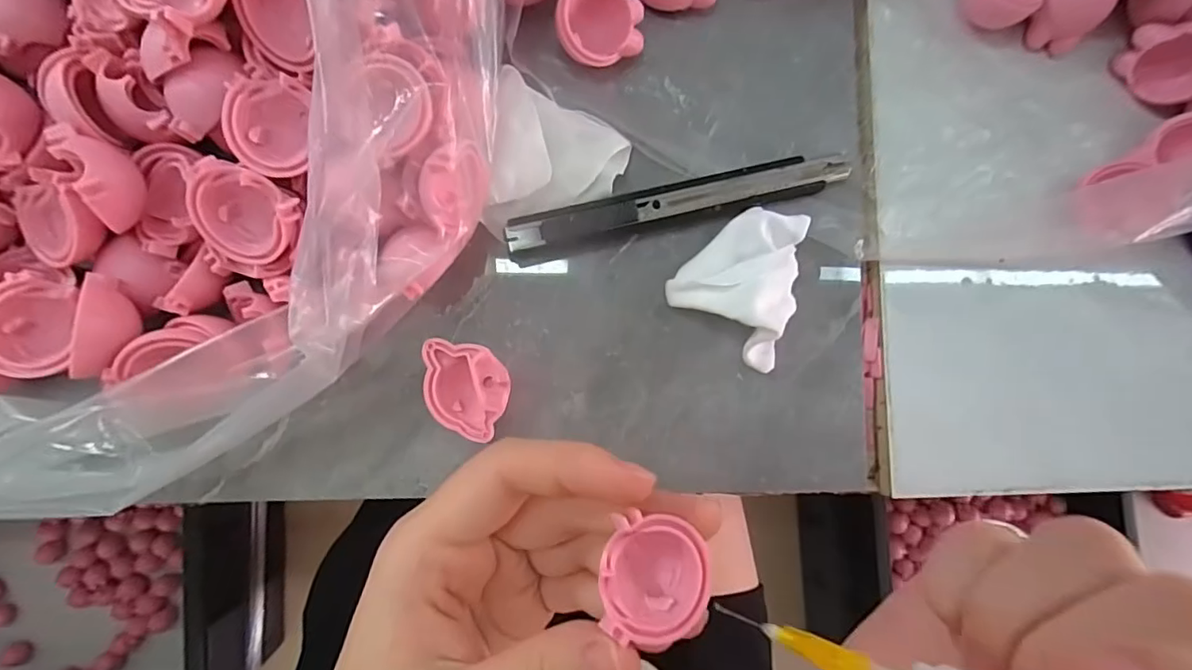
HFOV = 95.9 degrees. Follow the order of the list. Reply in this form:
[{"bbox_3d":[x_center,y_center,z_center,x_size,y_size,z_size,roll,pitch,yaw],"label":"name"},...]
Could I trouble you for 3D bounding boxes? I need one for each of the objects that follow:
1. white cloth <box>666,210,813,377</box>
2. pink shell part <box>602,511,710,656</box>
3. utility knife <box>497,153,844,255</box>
[{"bbox_3d":[0.054,-0.020,0.196,0.045,0.020,0.056,14,85,-5],"label":"white cloth"},{"bbox_3d":[0.016,0.062,0.137,0.027,0.014,0.029,13,87,-9],"label":"pink shell part"},{"bbox_3d":[0.033,-0.051,0.201,0.132,0.004,0.015,-14,88,-7],"label":"utility knife"}]

